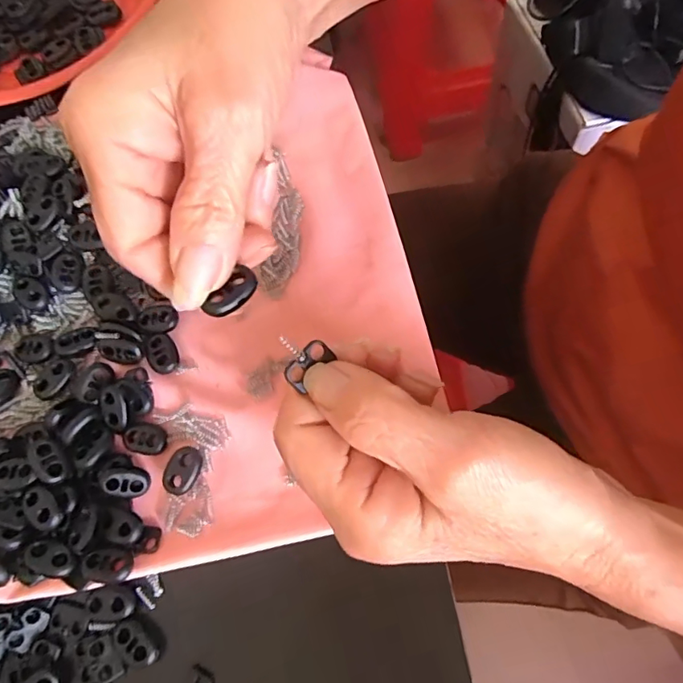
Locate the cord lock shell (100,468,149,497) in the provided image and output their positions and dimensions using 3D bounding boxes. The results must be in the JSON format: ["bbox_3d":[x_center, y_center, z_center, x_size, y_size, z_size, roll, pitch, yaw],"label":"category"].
[{"bbox_3d":[-0.099,0.065,0.231,0.020,0.004,0.013,3,88,-29],"label":"cord lock shell"}]

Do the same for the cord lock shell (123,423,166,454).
[{"bbox_3d":[-0.093,0.046,0.238,0.021,0.004,0.013,9,74,11],"label":"cord lock shell"}]

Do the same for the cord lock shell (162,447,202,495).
[{"bbox_3d":[-0.072,0.059,0.232,0.015,0.008,0.021,21,76,14],"label":"cord lock shell"}]

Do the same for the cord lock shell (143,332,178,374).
[{"bbox_3d":[-0.090,0.005,0.250,0.014,0.004,0.022,-25,70,0],"label":"cord lock shell"}]

